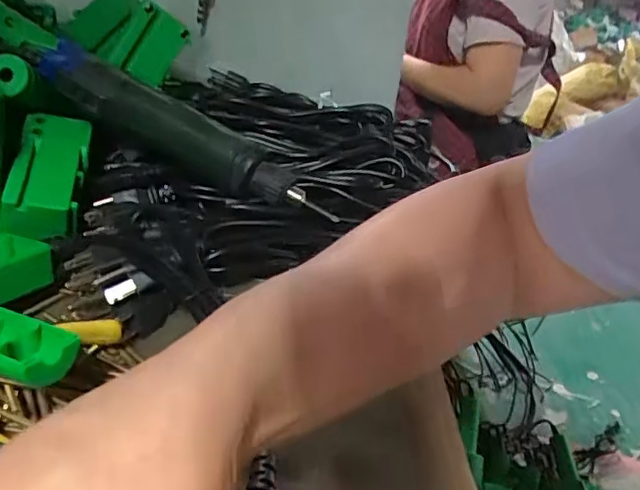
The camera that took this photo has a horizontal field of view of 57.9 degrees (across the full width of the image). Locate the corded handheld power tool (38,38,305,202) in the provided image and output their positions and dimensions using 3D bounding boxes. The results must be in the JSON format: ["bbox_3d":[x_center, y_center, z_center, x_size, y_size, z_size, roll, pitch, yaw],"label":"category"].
[{"bbox_3d":[-0.115,-0.087,0.438,0.221,0.041,0.032,29,32,7],"label":"corded handheld power tool"}]

